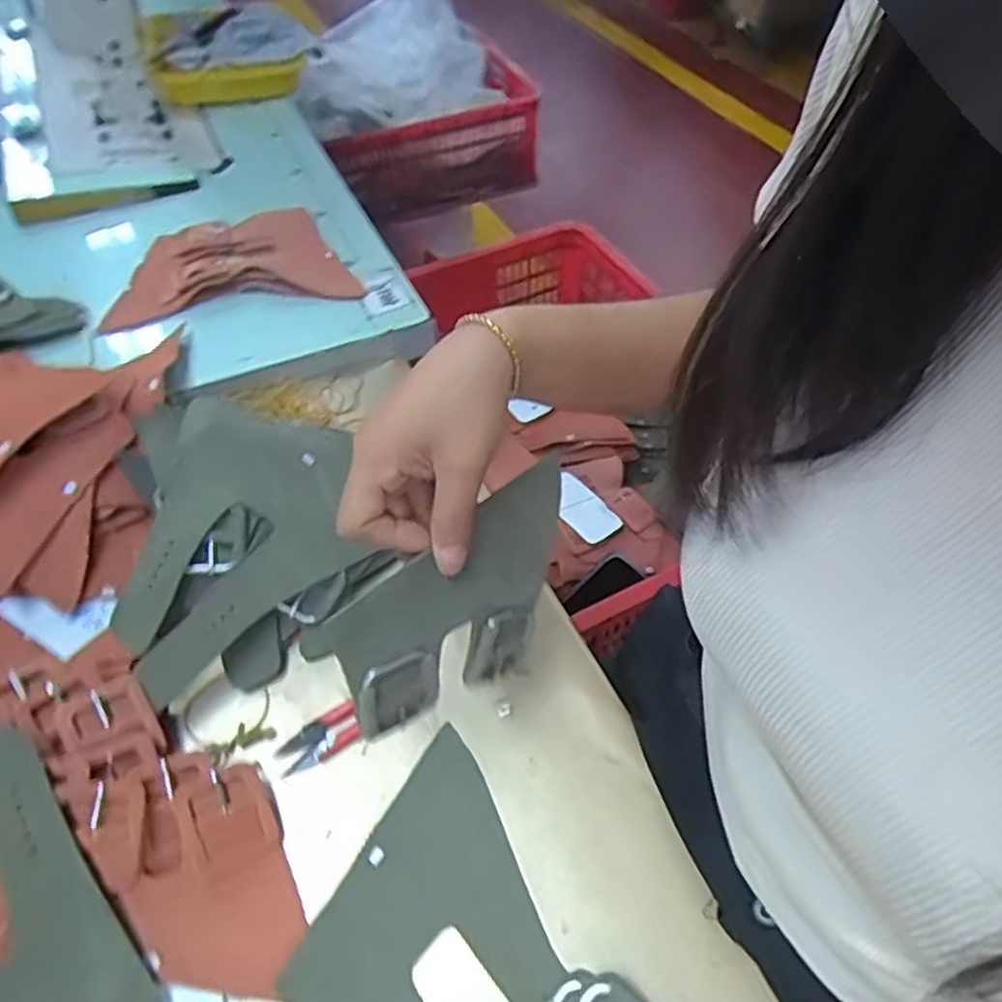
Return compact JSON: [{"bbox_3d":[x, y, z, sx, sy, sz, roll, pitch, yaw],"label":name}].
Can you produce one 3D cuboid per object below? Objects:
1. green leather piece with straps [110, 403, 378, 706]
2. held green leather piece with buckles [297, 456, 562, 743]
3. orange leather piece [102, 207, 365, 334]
[{"bbox_3d":[-0.169,0.011,0.493,0.150,0.061,0.226,-7,52,-5],"label":"green leather piece with straps"},{"bbox_3d":[-0.016,0.057,0.384,0.157,0.093,0.013,-37,28,-24],"label":"held green leather piece with buckles"},{"bbox_3d":[-0.261,-0.225,0.701,0.226,0.036,0.140,-13,53,-10],"label":"orange leather piece"}]

